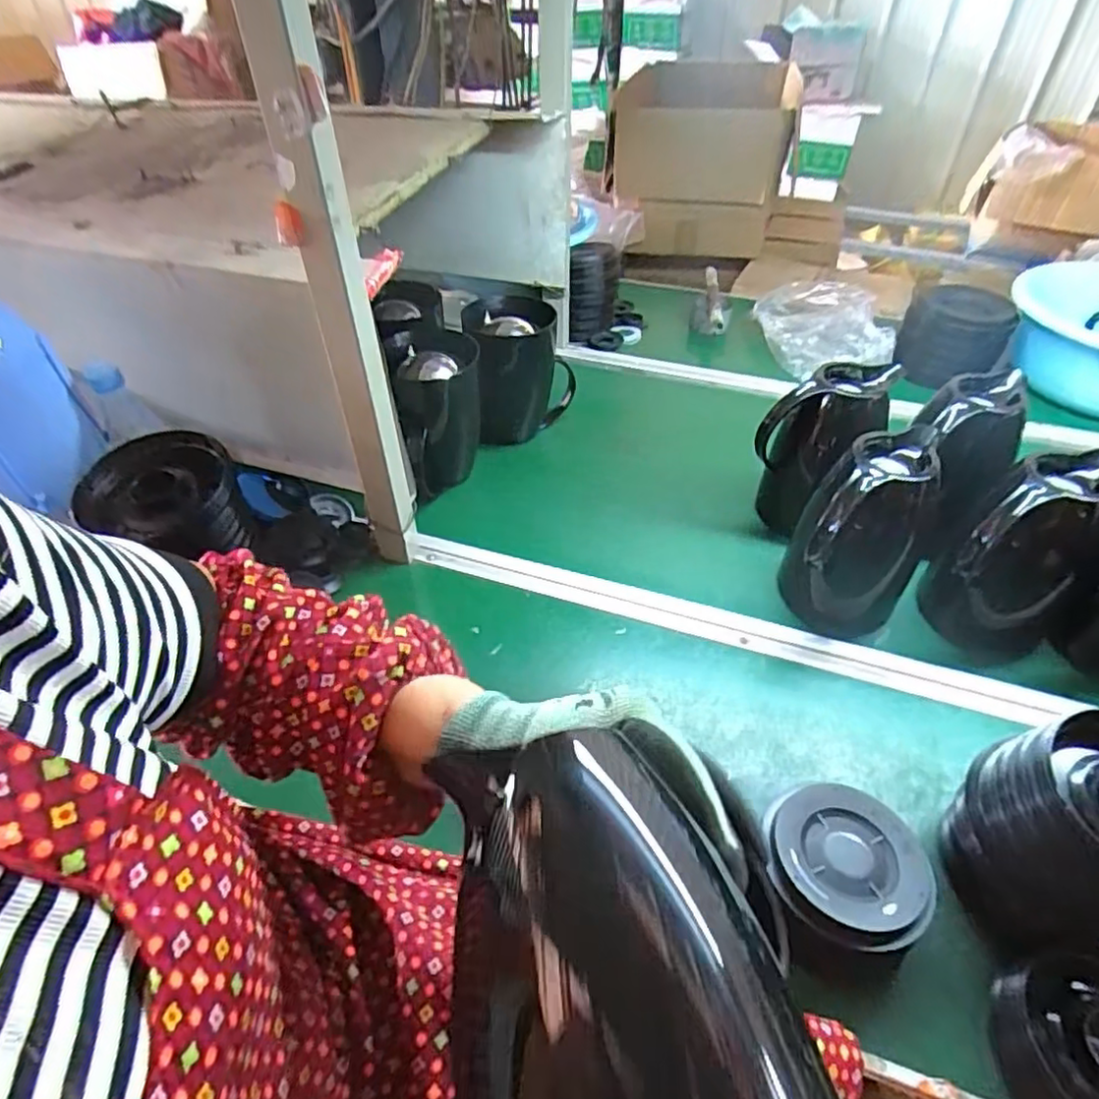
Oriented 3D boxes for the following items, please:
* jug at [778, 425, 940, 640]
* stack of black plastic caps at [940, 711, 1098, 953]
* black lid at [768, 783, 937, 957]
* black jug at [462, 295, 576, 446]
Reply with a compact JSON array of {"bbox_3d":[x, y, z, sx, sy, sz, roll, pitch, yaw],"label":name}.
[{"bbox_3d":[0.326,-0.009,0.680,0.125,0.195,0.132,24,48,23],"label":"jug"},{"bbox_3d":[0.387,0.210,0.475,0.123,0.157,0.126,6,44,6],"label":"stack of black plastic caps"},{"bbox_3d":[0.224,0.232,0.481,0.113,0.018,0.114,0,44,0],"label":"black lid"},{"bbox_3d":[-0.043,-0.245,0.932,0.144,0.192,0.110,-16,46,-16],"label":"black jug"}]

